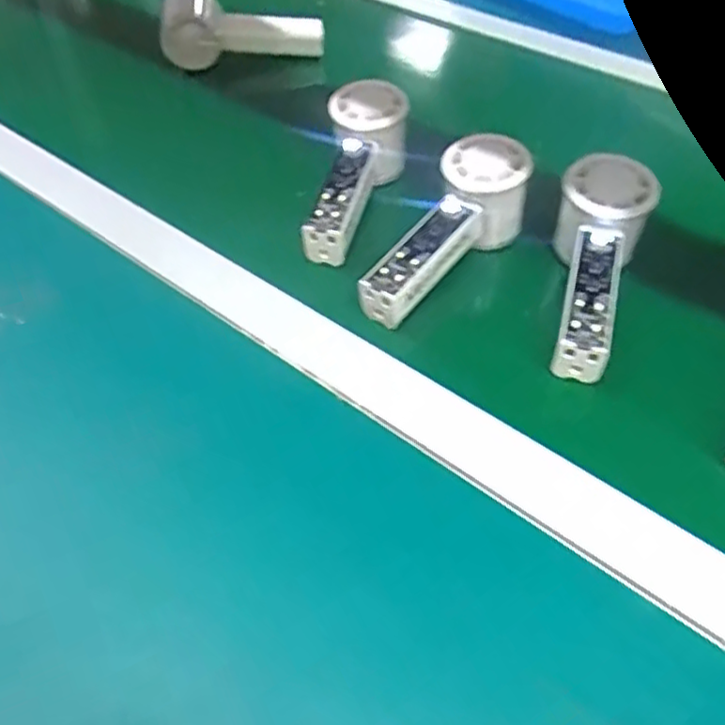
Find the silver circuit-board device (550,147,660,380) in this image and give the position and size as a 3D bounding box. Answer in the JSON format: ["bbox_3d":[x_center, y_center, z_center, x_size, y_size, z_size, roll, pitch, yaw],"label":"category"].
[{"bbox_3d":[0.145,-0.061,0.436,0.054,0.042,0.156,12,62,13],"label":"silver circuit-board device"}]

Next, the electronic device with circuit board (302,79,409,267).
[{"bbox_3d":[-0.002,-0.141,0.501,0.053,0.055,0.151,6,48,7],"label":"electronic device with circuit board"}]

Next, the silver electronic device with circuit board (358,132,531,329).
[{"bbox_3d":[0.058,-0.087,0.454,0.050,0.054,0.153,26,53,24],"label":"silver electronic device with circuit board"}]

